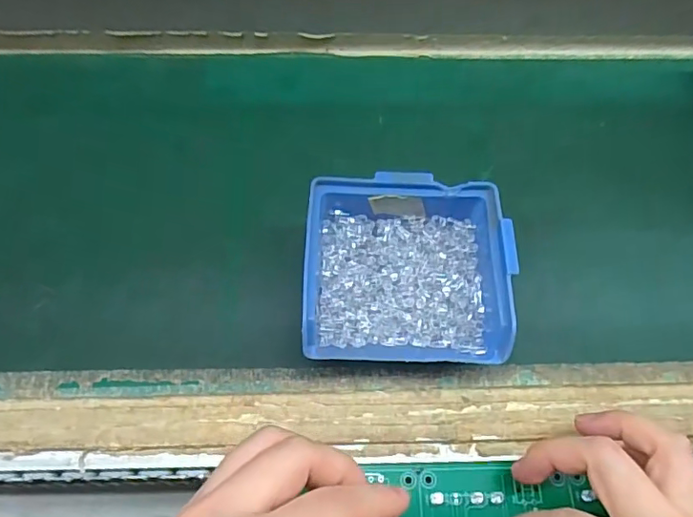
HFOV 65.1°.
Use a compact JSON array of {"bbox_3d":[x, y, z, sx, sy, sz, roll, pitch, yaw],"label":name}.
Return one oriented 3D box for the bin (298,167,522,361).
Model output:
[{"bbox_3d":[0.031,0.008,0.292,0.101,0.048,0.093,2,65,0],"label":"bin"}]

